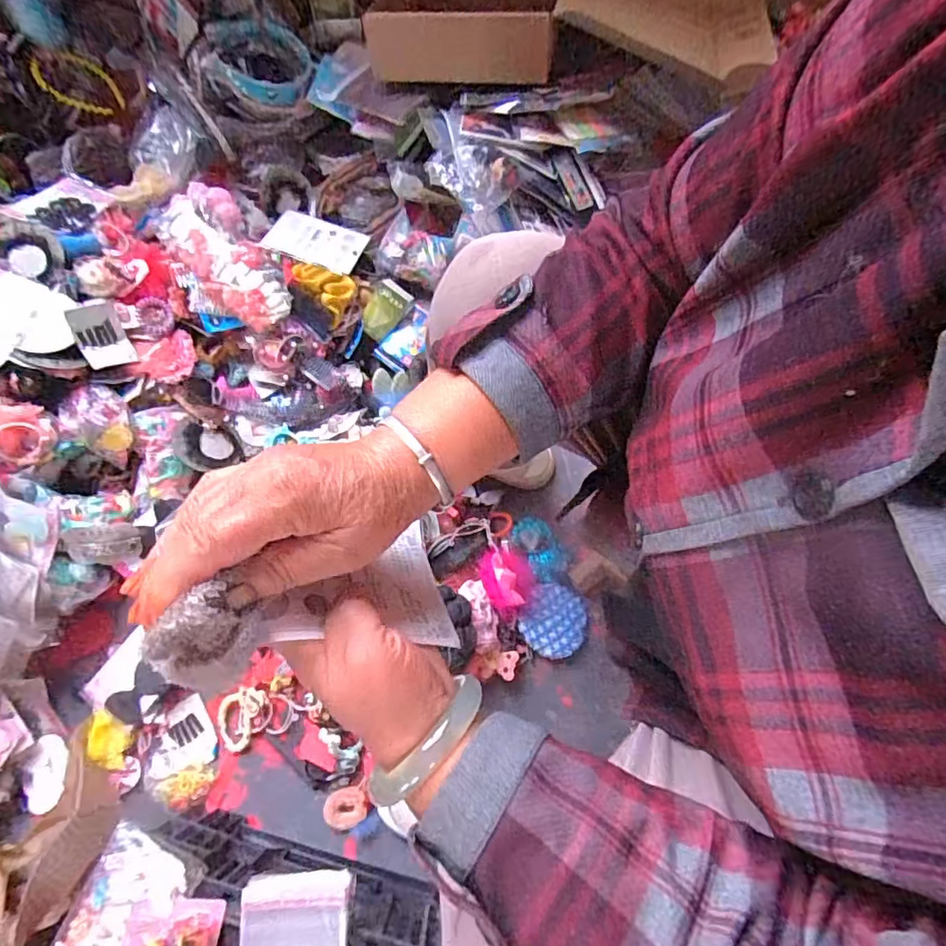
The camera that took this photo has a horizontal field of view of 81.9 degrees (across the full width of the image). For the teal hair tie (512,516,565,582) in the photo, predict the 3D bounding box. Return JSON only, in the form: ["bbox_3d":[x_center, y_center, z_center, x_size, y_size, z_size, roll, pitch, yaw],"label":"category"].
[{"bbox_3d":[0.095,0.104,0.775,0.057,0.016,0.089,-32,76,-10],"label":"teal hair tie"}]

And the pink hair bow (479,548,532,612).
[{"bbox_3d":[0.048,0.138,0.728,0.071,0.058,0.080,-7,73,-3],"label":"pink hair bow"}]

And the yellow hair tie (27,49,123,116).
[{"bbox_3d":[-0.661,-0.659,0.927,0.108,0.014,0.120,46,49,-17],"label":"yellow hair tie"}]

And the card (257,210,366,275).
[{"bbox_3d":[-0.243,-0.360,0.845,0.138,0.009,0.080,21,75,-1],"label":"card"}]

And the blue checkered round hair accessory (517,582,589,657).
[{"bbox_3d":[0.112,0.204,0.754,0.089,0.029,0.094,0,73,-1],"label":"blue checkered round hair accessory"}]

